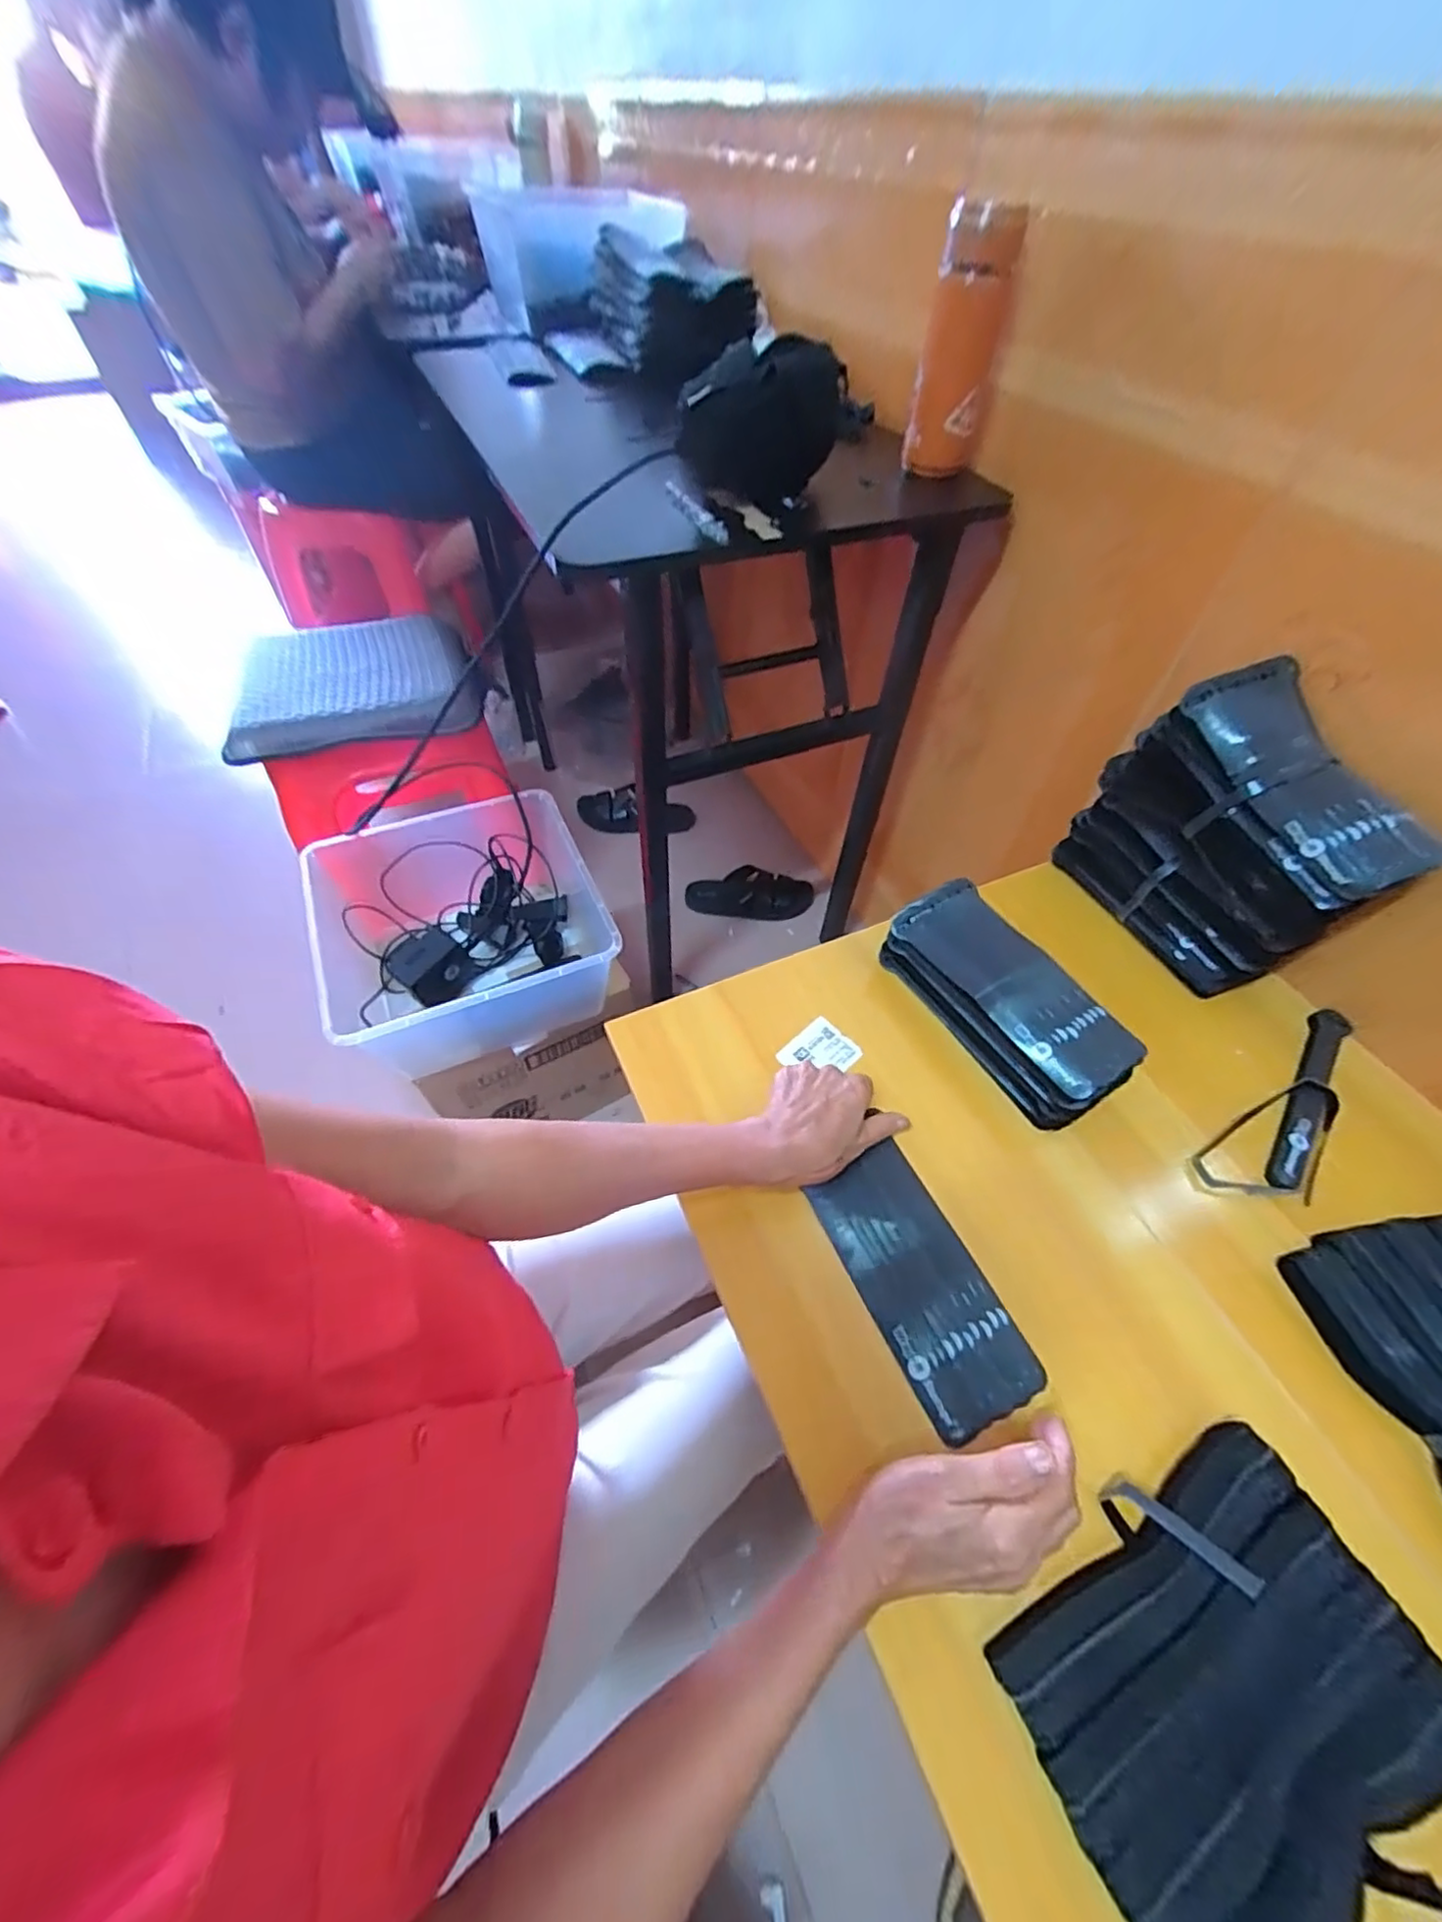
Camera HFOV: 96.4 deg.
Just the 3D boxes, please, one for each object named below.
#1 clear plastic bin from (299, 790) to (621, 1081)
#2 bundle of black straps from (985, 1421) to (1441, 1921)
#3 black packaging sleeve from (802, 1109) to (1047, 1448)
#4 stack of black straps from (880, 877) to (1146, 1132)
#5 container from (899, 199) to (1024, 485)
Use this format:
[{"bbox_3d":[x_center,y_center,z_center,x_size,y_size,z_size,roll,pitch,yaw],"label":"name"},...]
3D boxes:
[{"bbox_3d":[-0.311,-0.027,0.779,0.322,0.166,0.303,-18,56,-15],"label":"clear plastic bin"},{"bbox_3d":[0.252,0.362,0.319,0.194,0.024,0.147,-22,57,-17],"label":"bundle of black straps"},{"bbox_3d":[0.134,0.217,0.439,0.080,0.015,0.169,-18,50,-15],"label":"black packaging sleeve"},{"bbox_3d":[0.232,0.031,0.537,0.085,0.068,0.206,-27,58,-20],"label":"stack of black straps"},{"bbox_3d":[0.236,-0.596,0.637,0.076,0.192,0.059,15,54,9],"label":"container"}]

